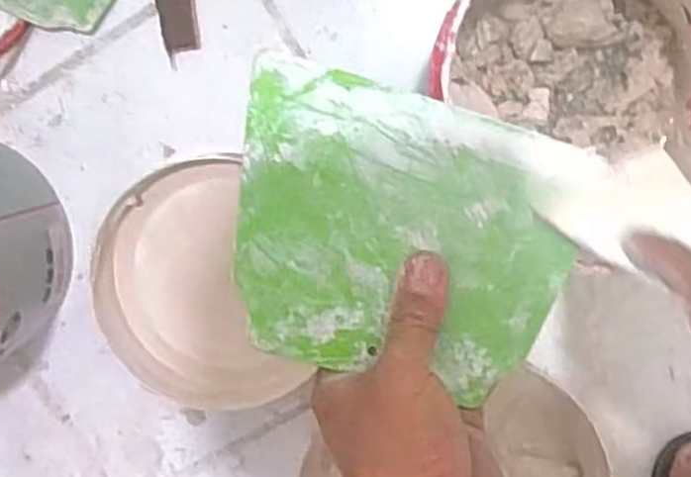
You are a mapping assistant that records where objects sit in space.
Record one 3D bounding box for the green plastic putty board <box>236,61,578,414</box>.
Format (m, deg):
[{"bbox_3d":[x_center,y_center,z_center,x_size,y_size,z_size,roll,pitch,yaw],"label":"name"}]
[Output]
[{"bbox_3d":[0.023,-0.002,0.355,0.153,0.006,0.126,15,88,-6],"label":"green plastic putty board"}]

